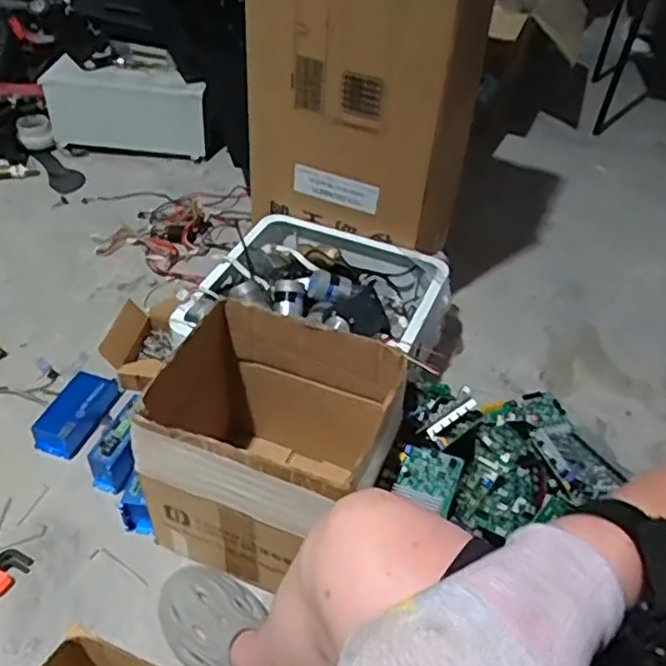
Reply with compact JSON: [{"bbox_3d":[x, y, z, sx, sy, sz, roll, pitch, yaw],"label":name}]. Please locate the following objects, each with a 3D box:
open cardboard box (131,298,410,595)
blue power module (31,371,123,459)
[{"bbox_3d":[-0.079,0.173,0.969,0.292,0.302,0.252,17,46,11],"label":"open cardboard box"},{"bbox_3d":[-0.445,0.135,1.161,0.078,0.038,0.162,16,46,10],"label":"blue power module"}]

